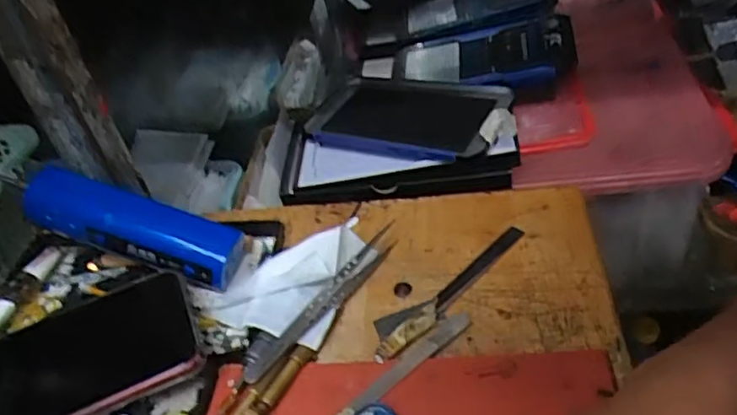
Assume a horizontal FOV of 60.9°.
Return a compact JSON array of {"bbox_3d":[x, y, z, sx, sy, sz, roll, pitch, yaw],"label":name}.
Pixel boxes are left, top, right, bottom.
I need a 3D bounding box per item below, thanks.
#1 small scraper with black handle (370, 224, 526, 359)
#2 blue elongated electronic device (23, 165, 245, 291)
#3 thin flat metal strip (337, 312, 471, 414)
[{"bbox_3d":[0.046,0.045,0.365,0.122,0.004,0.027,-35,46,-25],"label":"small scraper with black handle"},{"bbox_3d":[-0.145,0.011,0.391,0.128,0.031,0.039,20,43,-2],"label":"blue elongated electronic device"},{"bbox_3d":[0.005,0.091,0.319,0.127,0.004,0.013,-35,46,-25],"label":"thin flat metal strip"}]

